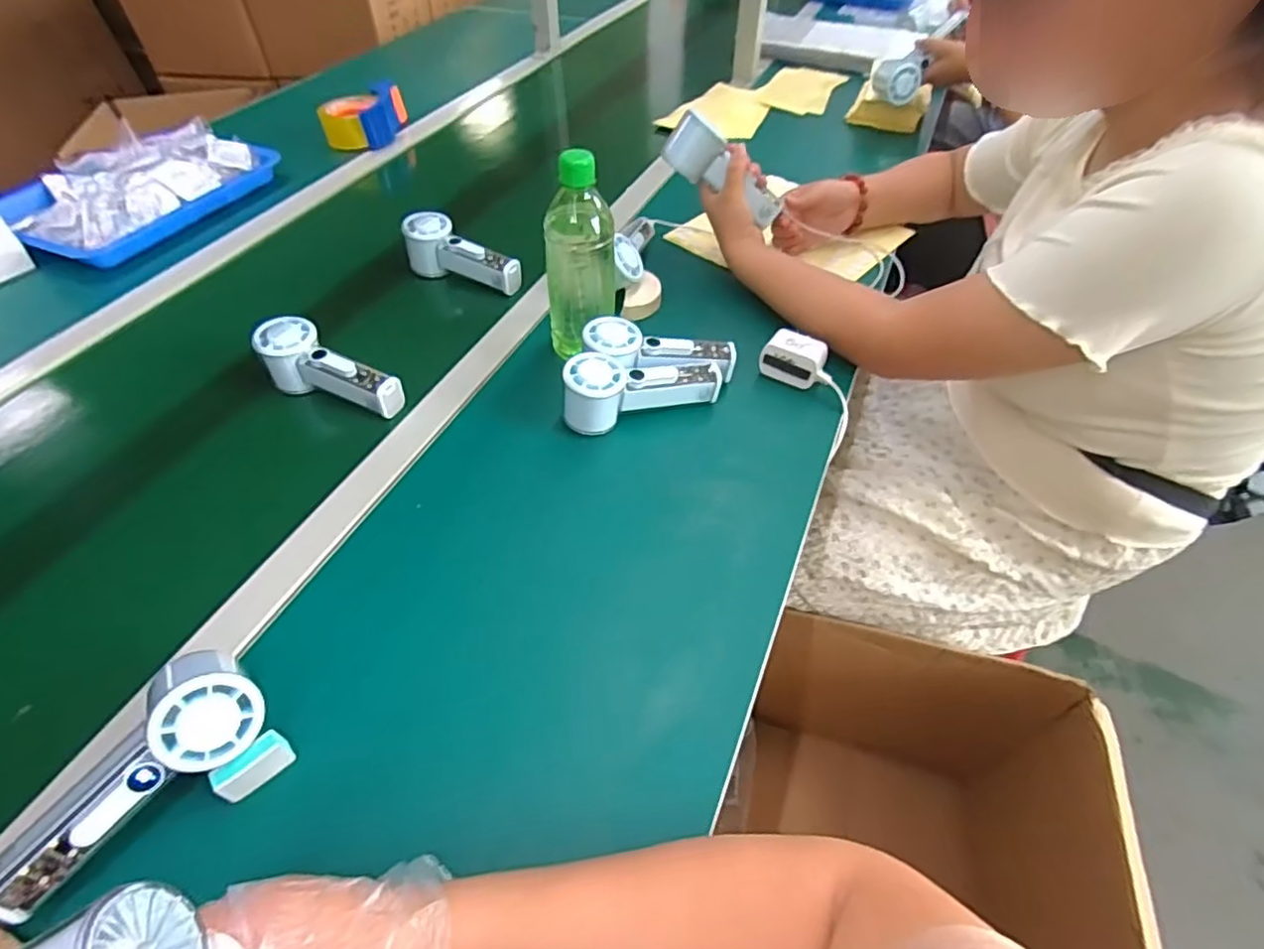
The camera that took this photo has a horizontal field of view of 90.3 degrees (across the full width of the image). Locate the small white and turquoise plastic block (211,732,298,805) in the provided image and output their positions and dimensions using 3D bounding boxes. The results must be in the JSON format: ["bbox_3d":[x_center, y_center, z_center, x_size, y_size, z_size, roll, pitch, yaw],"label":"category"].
[{"bbox_3d":[-0.238,0.185,0.398,0.042,0.024,0.016,-36,57,-27],"label":"small white and turquoise plastic block"}]

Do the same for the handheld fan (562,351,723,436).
[{"bbox_3d":[0.009,-0.089,0.609,0.154,0.058,0.050,-16,51,-13],"label":"handheld fan"}]

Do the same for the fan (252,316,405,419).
[{"bbox_3d":[-0.301,-0.103,0.624,0.148,0.056,0.053,25,53,20],"label":"fan"}]

